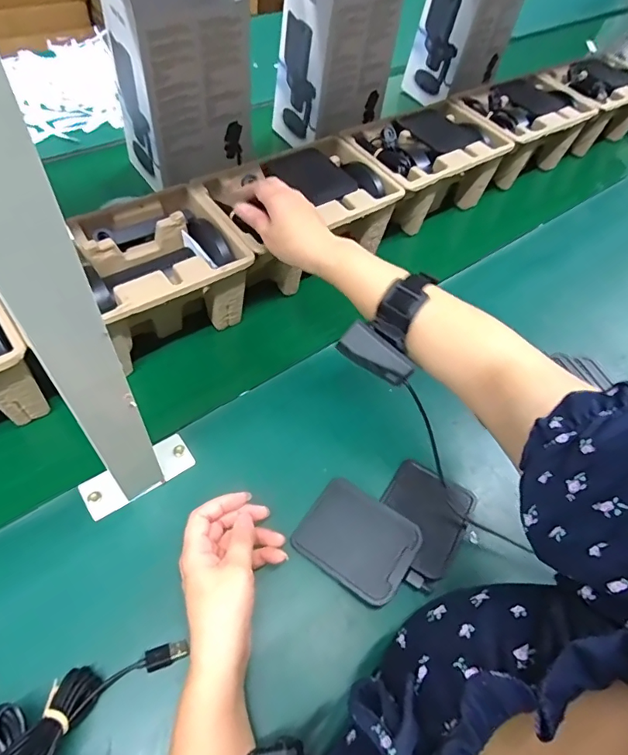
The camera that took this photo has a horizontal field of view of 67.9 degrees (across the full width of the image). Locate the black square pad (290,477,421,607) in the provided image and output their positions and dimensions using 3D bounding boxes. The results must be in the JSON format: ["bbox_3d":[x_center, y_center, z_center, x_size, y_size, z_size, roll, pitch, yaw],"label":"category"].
[{"bbox_3d":[0.040,0.145,0.424,0.099,0.009,0.080,32,61,17],"label":"black square pad"}]

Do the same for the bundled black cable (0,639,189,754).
[{"bbox_3d":[-0.160,0.224,0.327,0.045,0.032,0.139,40,29,21],"label":"bundled black cable"}]

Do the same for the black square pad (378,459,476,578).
[{"bbox_3d":[0.102,0.129,0.441,0.077,0.014,0.095,30,61,16],"label":"black square pad"}]

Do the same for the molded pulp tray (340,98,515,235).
[{"bbox_3d":[0.169,-0.310,0.699,0.225,0.115,0.145,-32,64,-21],"label":"molded pulp tray"}]

